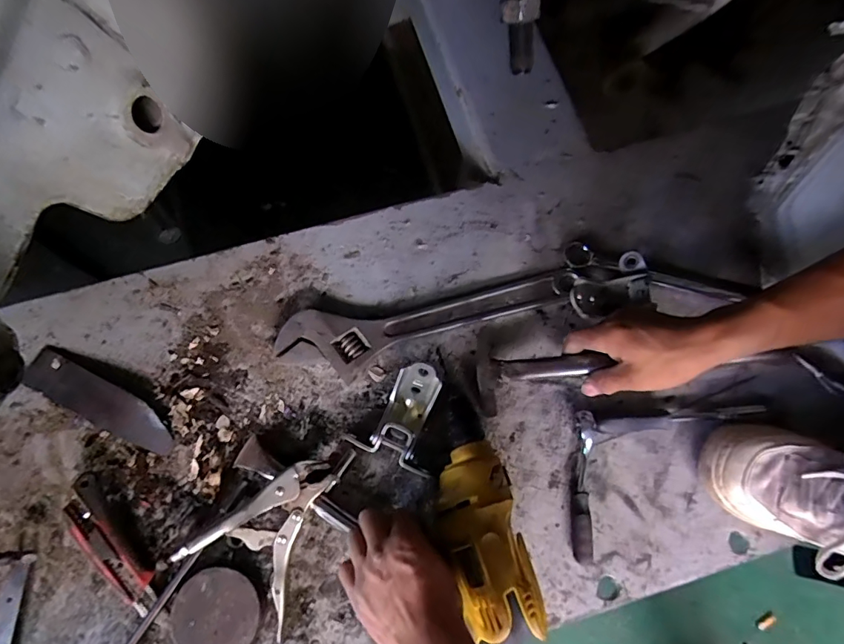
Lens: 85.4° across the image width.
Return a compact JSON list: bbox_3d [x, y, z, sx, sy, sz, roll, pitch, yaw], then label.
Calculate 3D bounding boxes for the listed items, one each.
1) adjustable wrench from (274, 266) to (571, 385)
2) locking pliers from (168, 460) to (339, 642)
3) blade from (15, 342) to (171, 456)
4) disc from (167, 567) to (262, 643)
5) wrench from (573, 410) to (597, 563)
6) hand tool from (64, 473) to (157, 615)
[{"bbox_3d":[0.006,0.003,0.523,0.330,0.024,0.079,-11,74,-3],"label":"adjustable wrench"},{"bbox_3d":[-0.147,0.205,0.458,0.131,0.037,0.154,36,77,10],"label":"locking pliers"},{"bbox_3d":[-0.355,0.085,0.502,0.191,0.016,0.044,25,75,7],"label":"blade"},{"bbox_3d":[-0.200,0.283,0.445,0.087,0.028,0.077,-24,75,-7],"label":"disc"},{"bbox_3d":[0.167,0.168,0.476,0.022,0.025,0.145,9,74,3],"label":"wrench"},{"bbox_3d":[-0.310,0.222,0.456,0.038,0.030,0.139,-35,77,-9],"label":"hand tool"}]

